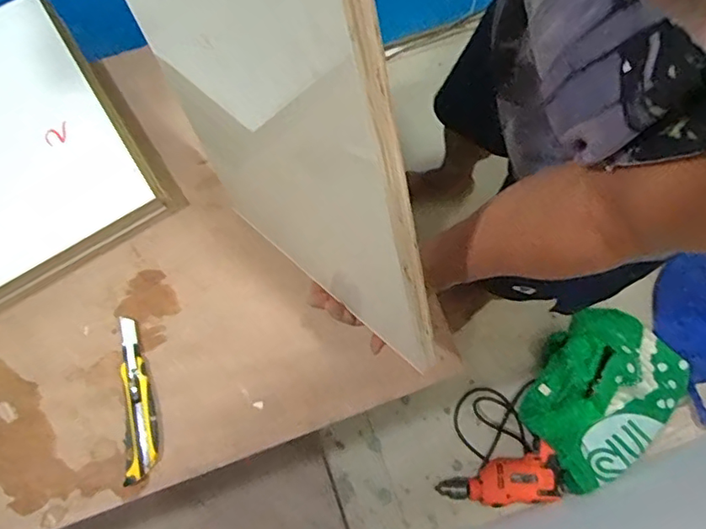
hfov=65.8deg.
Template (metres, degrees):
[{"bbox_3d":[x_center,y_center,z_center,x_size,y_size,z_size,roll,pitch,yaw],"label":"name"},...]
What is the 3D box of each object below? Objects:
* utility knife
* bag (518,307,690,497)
[{"bbox_3d":[-0.274,0.167,0.692,0.046,0.017,0.202,-10,73,-1],"label":"utility knife"},{"bbox_3d":[0.500,0.268,1.124,0.256,0.112,0.349,40,78,13],"label":"bag"}]

